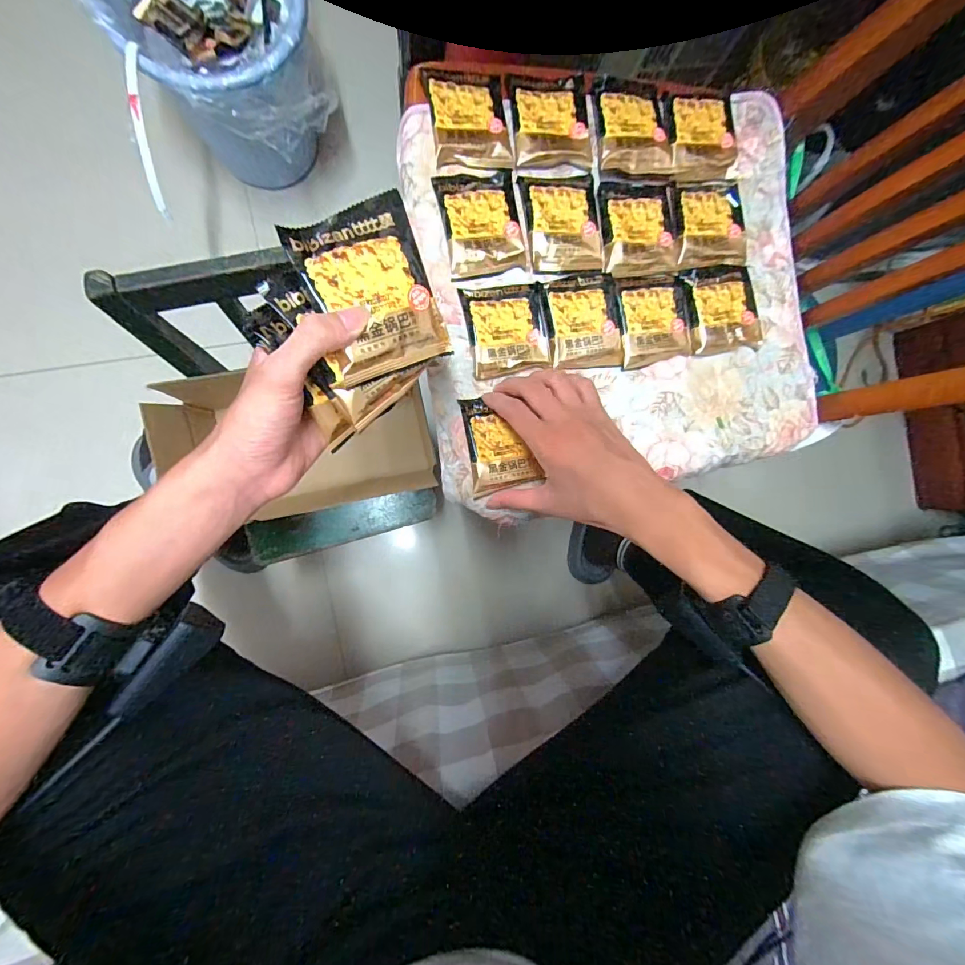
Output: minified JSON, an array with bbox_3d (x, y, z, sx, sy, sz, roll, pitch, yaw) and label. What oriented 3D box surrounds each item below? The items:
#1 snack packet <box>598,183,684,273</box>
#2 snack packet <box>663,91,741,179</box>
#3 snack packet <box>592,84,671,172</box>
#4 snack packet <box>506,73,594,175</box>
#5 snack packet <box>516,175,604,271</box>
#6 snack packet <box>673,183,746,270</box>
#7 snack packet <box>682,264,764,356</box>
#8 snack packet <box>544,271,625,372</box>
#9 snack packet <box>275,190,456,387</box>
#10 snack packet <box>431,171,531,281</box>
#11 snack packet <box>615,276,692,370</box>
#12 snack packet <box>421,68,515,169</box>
[{"bbox_3d":[0.159,-0.255,0.425,0.079,0.010,0.087,-5,91,-8],"label":"snack packet"},{"bbox_3d":[0.225,-0.357,0.435,0.074,0.012,0.087,-5,91,-8],"label":"snack packet"},{"bbox_3d":[0.148,-0.352,0.421,0.076,0.015,0.089,-9,91,-8],"label":"snack packet"},{"bbox_3d":[0.066,-0.345,0.412,0.076,0.016,0.085,-8,91,-8],"label":"snack packet"},{"bbox_3d":[0.078,-0.254,0.411,0.075,0.014,0.092,-7,91,-8],"label":"snack packet"},{"bbox_3d":[0.234,-0.266,0.438,0.078,0.011,0.084,-9,91,-8],"label":"snack packet"},{"bbox_3d":[0.249,-0.181,0.440,0.078,0.011,0.086,-11,92,-8],"label":"snack packet"},{"bbox_3d":[0.099,-0.156,0.413,0.073,0.013,0.086,-10,91,-8],"label":"snack packet"},{"bbox_3d":[-0.066,-0.117,0.258,0.075,0.013,0.094,-25,105,-23],"label":"snack packet"},{"bbox_3d":[0.000,-0.243,0.397,0.074,0.014,0.093,-12,92,-8],"label":"snack packet"},{"bbox_3d":[0.171,-0.164,0.427,0.076,0.012,0.084,-14,92,-8],"label":"snack packet"},{"bbox_3d":[-0.011,-0.338,0.393,0.072,0.013,0.086,-9,91,-8],"label":"snack packet"}]

